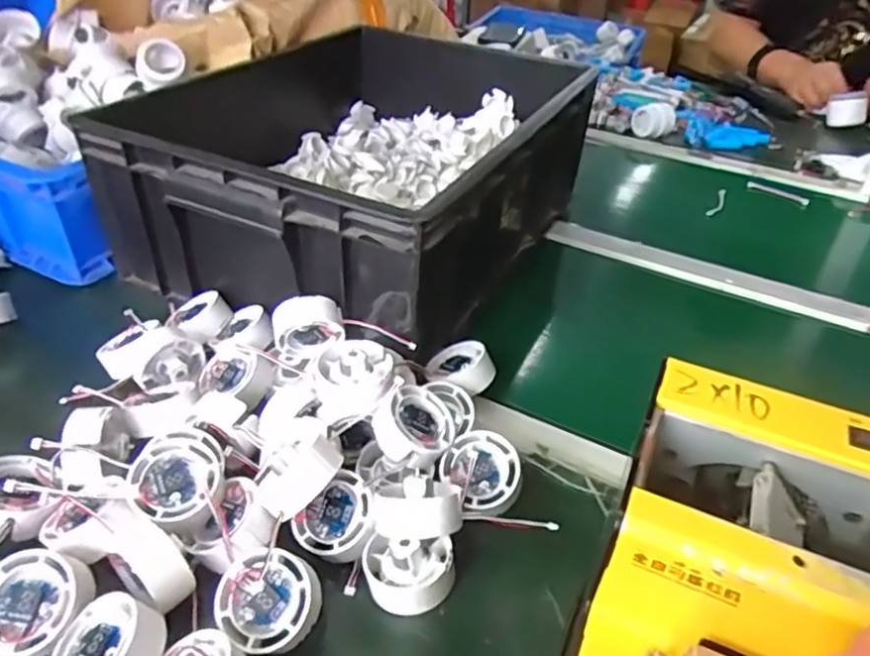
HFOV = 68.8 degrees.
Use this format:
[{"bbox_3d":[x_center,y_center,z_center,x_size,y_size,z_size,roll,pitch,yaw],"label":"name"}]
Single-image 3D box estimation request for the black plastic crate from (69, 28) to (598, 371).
[{"bbox_3d":[-0.070,-0.179,0.689,0.360,0.160,0.459,19,40,19],"label":"black plastic crate"}]

